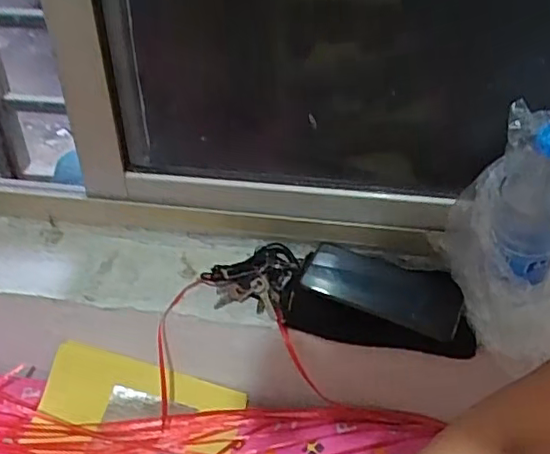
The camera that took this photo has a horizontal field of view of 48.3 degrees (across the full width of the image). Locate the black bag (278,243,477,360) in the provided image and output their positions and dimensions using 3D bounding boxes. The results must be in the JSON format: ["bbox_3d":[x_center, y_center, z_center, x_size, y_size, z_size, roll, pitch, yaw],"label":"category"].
[{"bbox_3d":[0.115,0.077,0.669,0.196,0.033,0.116,8,39,10],"label":"black bag"}]

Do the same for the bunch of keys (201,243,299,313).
[{"bbox_3d":[-0.023,0.058,0.682,0.104,0.044,0.077,-12,40,-15],"label":"bunch of keys"}]

